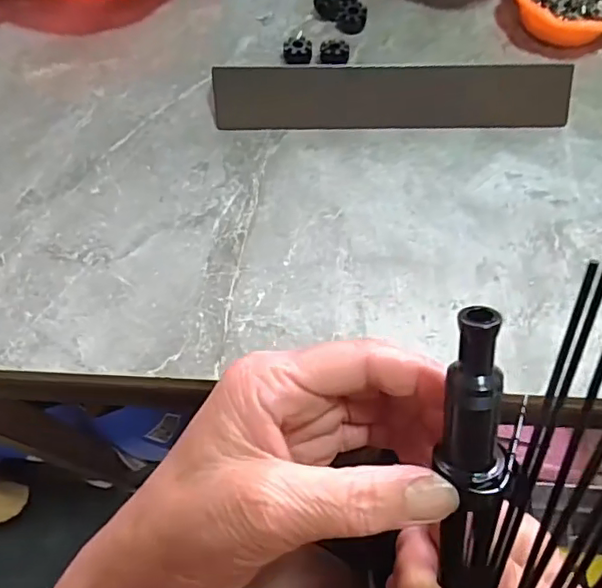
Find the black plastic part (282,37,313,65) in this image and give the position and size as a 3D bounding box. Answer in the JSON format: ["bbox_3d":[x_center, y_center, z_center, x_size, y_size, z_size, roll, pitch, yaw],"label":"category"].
[{"bbox_3d":[-0.002,-0.157,0.375,0.017,0.010,0.013,3,65,2],"label":"black plastic part"}]

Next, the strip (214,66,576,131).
[{"bbox_3d":[0.056,-0.122,0.360,0.215,0.010,0.038,1,108,2],"label":"strip"}]

